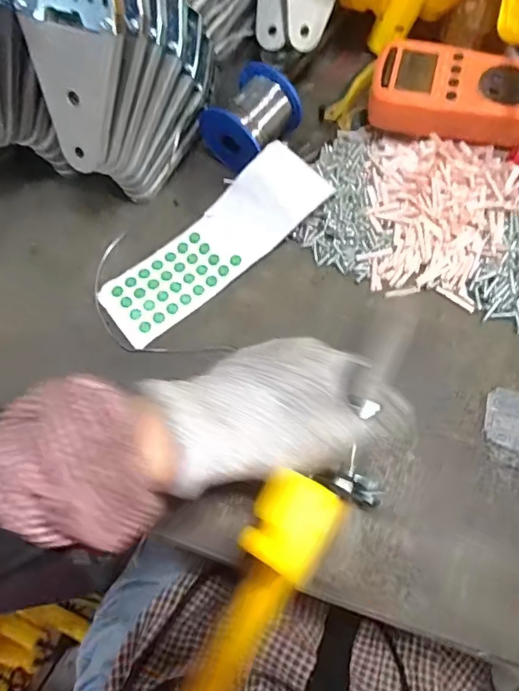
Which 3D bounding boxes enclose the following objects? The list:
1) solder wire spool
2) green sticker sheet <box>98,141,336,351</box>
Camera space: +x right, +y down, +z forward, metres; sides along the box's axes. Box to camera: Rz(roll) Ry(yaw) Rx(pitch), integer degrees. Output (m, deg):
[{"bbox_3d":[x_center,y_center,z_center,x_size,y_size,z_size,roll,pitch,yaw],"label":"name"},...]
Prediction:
[{"bbox_3d":[-0.006,-0.190,0.428,0.060,0.058,0.079,40,77,14],"label":"solder wire spool"},{"bbox_3d":[-0.034,-0.085,0.400,0.205,0.036,0.063,-38,74,-10],"label":"green sticker sheet"}]

